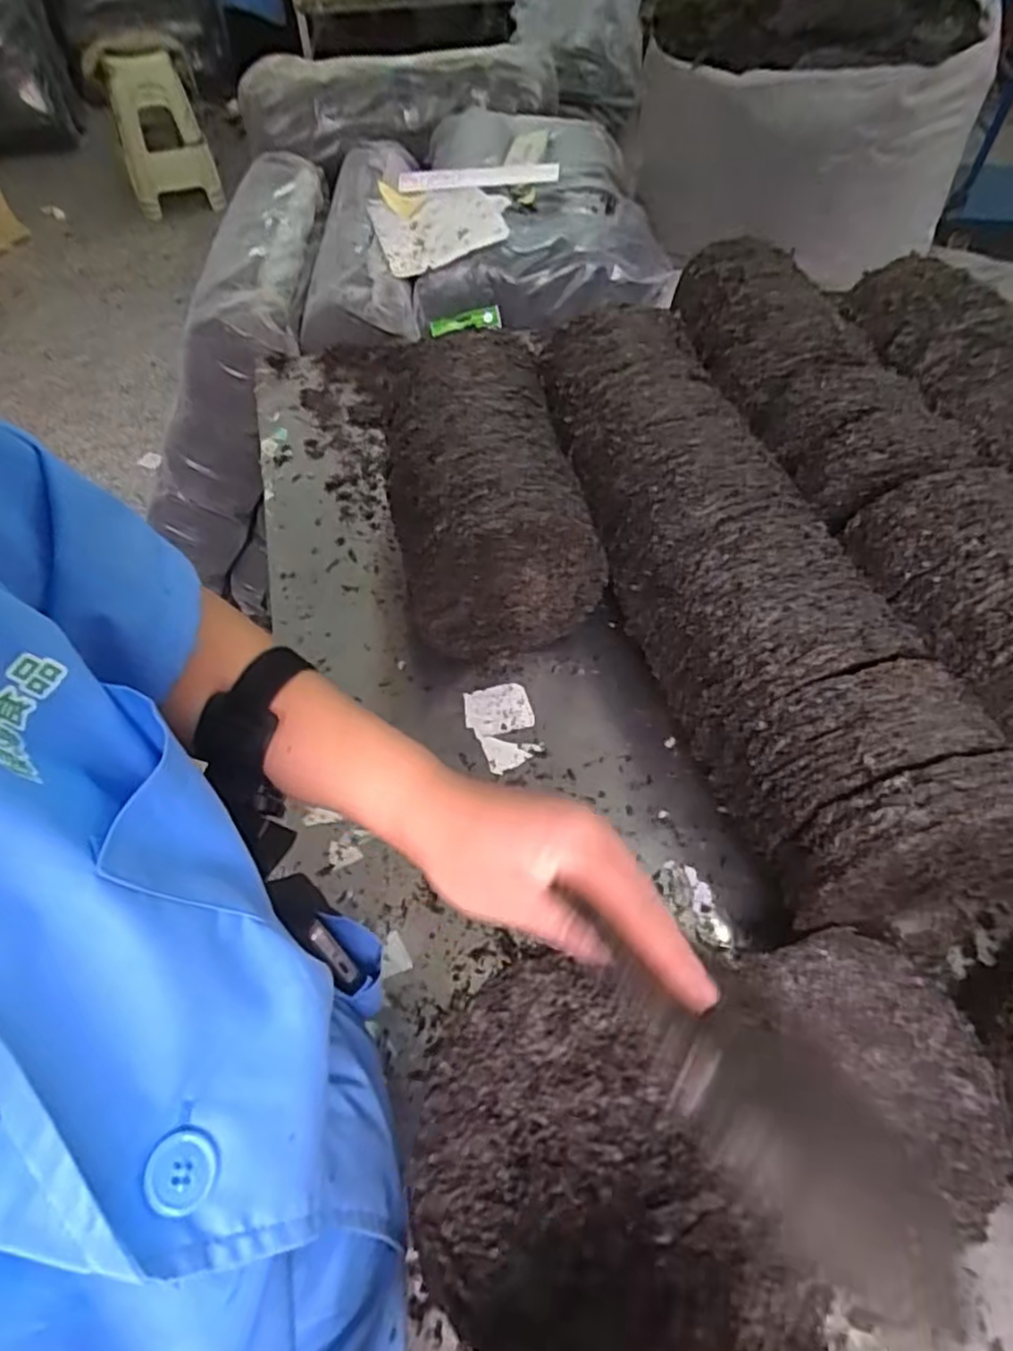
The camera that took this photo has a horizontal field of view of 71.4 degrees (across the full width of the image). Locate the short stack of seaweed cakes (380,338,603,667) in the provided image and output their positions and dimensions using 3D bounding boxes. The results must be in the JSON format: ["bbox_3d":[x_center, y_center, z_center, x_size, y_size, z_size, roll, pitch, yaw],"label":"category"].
[{"bbox_3d":[-0.024,-0.205,0.820,0.202,0.216,0.341,-8,55,-6],"label":"short stack of seaweed cakes"}]

